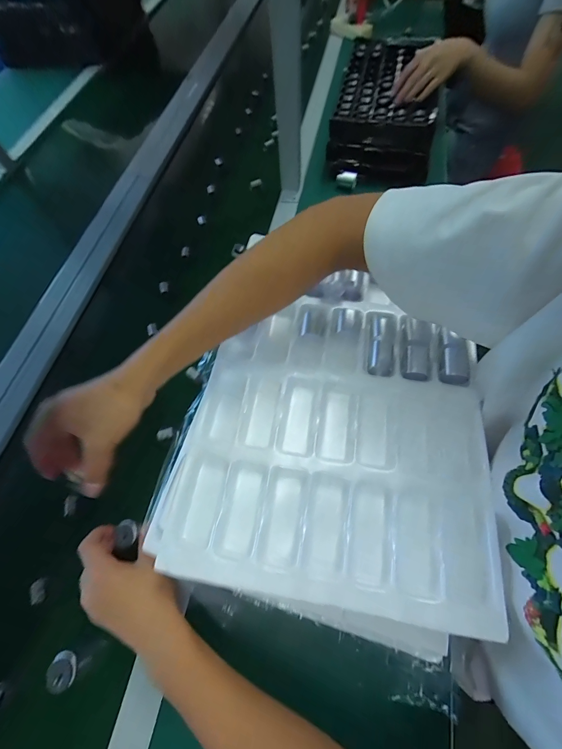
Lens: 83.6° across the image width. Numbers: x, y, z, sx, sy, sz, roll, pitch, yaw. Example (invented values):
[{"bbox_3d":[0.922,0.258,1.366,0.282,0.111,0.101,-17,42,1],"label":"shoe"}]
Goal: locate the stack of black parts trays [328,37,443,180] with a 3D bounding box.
[{"bbox_3d":[0.240,-0.623,0.734,0.217,0.115,0.455,9,64,8],"label":"stack of black parts trays"}]

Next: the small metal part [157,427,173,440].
[{"bbox_3d":[-0.170,0.087,0.461,0.023,0.006,0.017,-17,64,-5],"label":"small metal part"}]

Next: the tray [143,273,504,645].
[{"bbox_3d":[0.060,0.047,0.360,0.324,0.031,0.360,8,64,7],"label":"tray"}]

